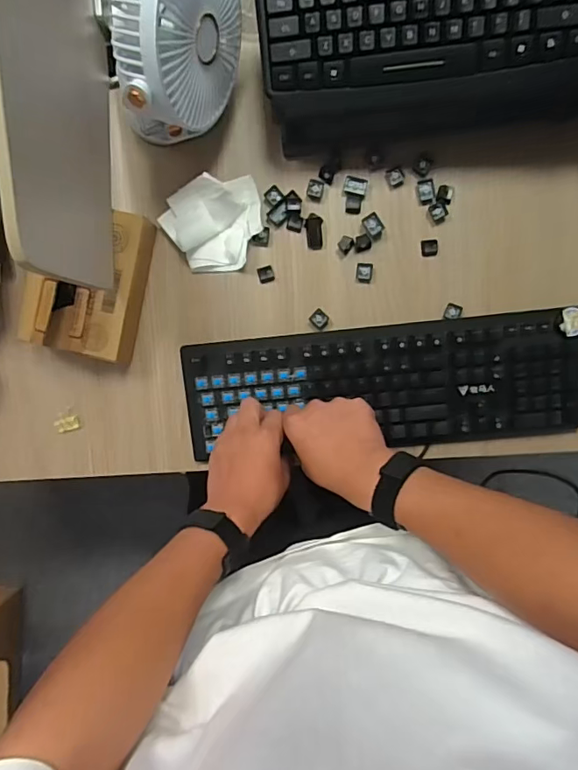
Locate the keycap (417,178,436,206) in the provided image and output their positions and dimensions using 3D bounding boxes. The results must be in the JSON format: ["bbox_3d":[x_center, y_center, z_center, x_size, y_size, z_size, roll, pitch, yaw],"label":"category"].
[{"bbox_3d":[0.159,-0.222,0.580,0.019,0.004,0.027,-11,95,3],"label":"keycap"}]

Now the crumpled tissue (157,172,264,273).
[{"bbox_3d":[-0.087,-0.183,0.569,0.108,0.044,0.100,-2,95,2],"label":"crumpled tissue"}]

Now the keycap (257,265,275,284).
[{"bbox_3d":[-0.027,-0.130,0.593,0.019,0.004,0.019,0,95,2],"label":"keycap"}]

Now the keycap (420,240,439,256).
[{"bbox_3d":[0.164,-0.159,0.586,0.019,0.007,0.018,-3,95,2],"label":"keycap"}]

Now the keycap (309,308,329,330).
[{"bbox_3d":[0.036,-0.077,0.593,0.021,0.004,0.019,43,95,-2],"label":"keycap"}]

